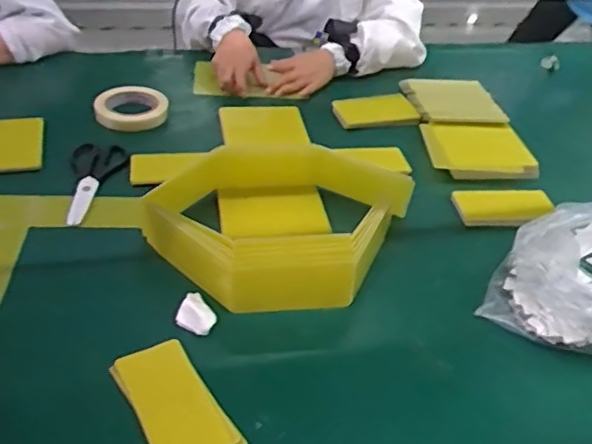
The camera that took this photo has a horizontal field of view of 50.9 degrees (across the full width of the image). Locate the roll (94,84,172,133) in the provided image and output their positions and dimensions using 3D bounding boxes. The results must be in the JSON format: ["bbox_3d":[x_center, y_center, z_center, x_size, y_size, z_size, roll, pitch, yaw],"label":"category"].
[{"bbox_3d":[-0.270,-0.185,1.012,0.104,0.032,0.109,4,37,-3],"label":"roll"}]

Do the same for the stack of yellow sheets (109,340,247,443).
[{"bbox_3d":[-0.117,0.172,0.590,0.075,0.014,0.145,-22,45,-31],"label":"stack of yellow sheets"}]

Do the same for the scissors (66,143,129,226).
[{"bbox_3d":[-0.282,-0.055,0.861,0.073,0.018,0.168,10,45,-12],"label":"scissors"}]

